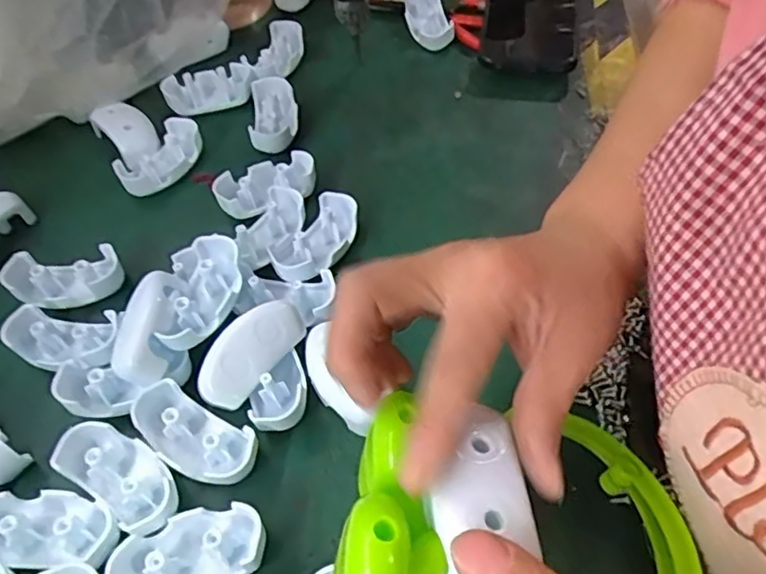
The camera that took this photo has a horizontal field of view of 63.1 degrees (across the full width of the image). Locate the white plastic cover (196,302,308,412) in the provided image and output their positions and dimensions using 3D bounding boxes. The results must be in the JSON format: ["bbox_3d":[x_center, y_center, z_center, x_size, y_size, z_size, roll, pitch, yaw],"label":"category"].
[{"bbox_3d":[-0.071,0.034,0.331,0.031,0.016,0.065,45,71,-10],"label":"white plastic cover"}]

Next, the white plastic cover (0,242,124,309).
[{"bbox_3d":[-0.193,-0.005,0.378,0.066,0.022,0.031,-7,54,-1],"label":"white plastic cover"}]

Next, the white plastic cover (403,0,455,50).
[{"bbox_3d":[0.039,-0.237,0.540,0.030,0.032,0.069,-15,68,-7],"label":"white plastic cover"}]

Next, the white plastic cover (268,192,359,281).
[{"bbox_3d":[-0.042,-0.029,0.389,0.065,0.027,0.036,-38,60,-21],"label":"white plastic cover"}]

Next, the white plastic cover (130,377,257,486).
[{"bbox_3d":[-0.097,0.076,0.316,0.066,0.023,0.033,32,61,8],"label":"white plastic cover"}]

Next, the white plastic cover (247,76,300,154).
[{"bbox_3d":[-0.081,-0.128,0.464,0.034,0.024,0.068,-9,54,-3],"label":"white plastic cover"}]

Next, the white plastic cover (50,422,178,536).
[{"bbox_3d":[-0.128,0.091,0.305,0.066,0.019,0.033,29,61,22],"label":"white plastic cover"}]

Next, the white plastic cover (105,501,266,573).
[{"bbox_3d":[-0.089,0.122,0.286,0.068,0.021,0.033,-19,55,-10],"label":"white plastic cover"}]

